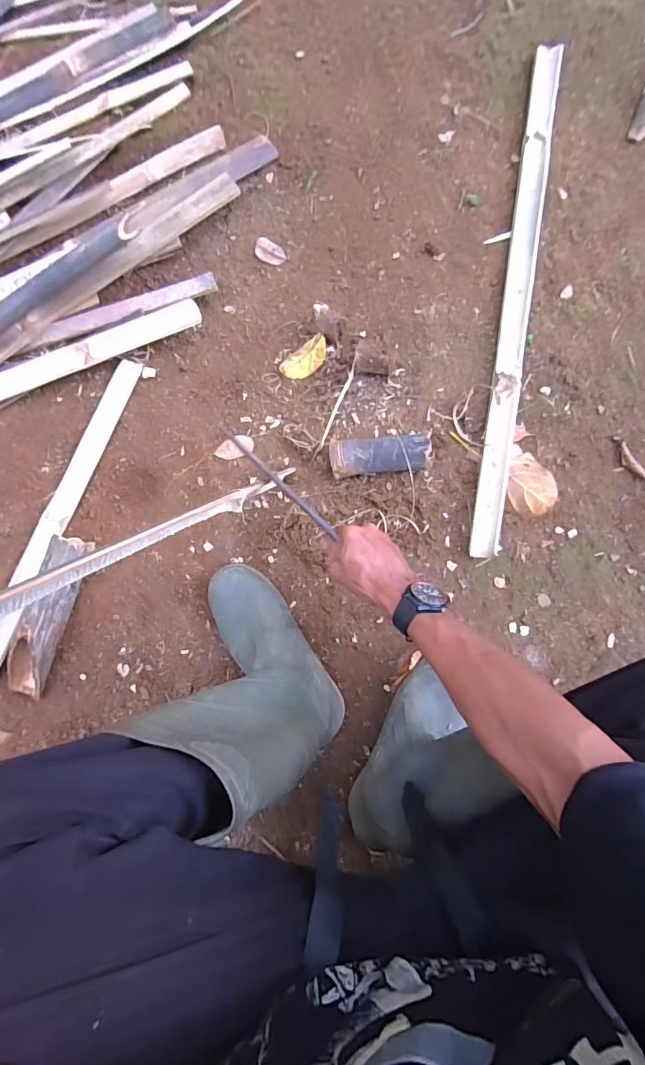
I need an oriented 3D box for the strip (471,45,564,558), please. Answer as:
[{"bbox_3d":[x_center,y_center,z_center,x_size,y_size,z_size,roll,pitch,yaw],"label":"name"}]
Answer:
[{"bbox_3d":[0.290,-0.364,0.676,0.039,0.016,0.802,7,82,17],"label":"strip"}]

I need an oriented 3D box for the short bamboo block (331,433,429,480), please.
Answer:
[{"bbox_3d":[0.079,-0.107,0.649,0.137,0.048,0.052,-2,84,1],"label":"short bamboo block"}]

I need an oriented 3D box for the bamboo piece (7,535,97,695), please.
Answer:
[{"bbox_3d":[-0.372,0.114,0.616,0.060,0.058,0.218,15,84,3],"label":"bamboo piece"}]

